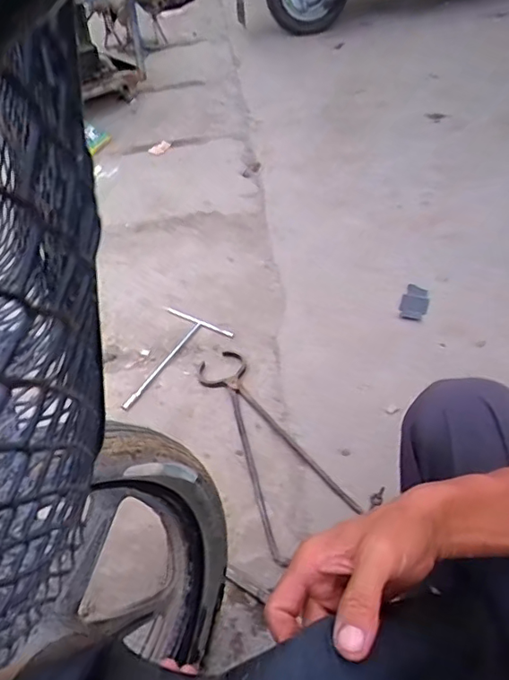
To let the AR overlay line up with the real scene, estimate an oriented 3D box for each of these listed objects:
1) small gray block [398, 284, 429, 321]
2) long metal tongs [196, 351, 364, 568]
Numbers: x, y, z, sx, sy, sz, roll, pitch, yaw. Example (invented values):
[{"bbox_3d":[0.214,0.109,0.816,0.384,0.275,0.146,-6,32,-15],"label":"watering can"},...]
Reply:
[{"bbox_3d":[0.370,-0.086,1.219,0.060,0.015,0.104,13,50,17],"label":"small gray block"},{"bbox_3d":[0.002,0.187,1.028,0.165,0.022,0.462,-24,50,-16],"label":"long metal tongs"}]

